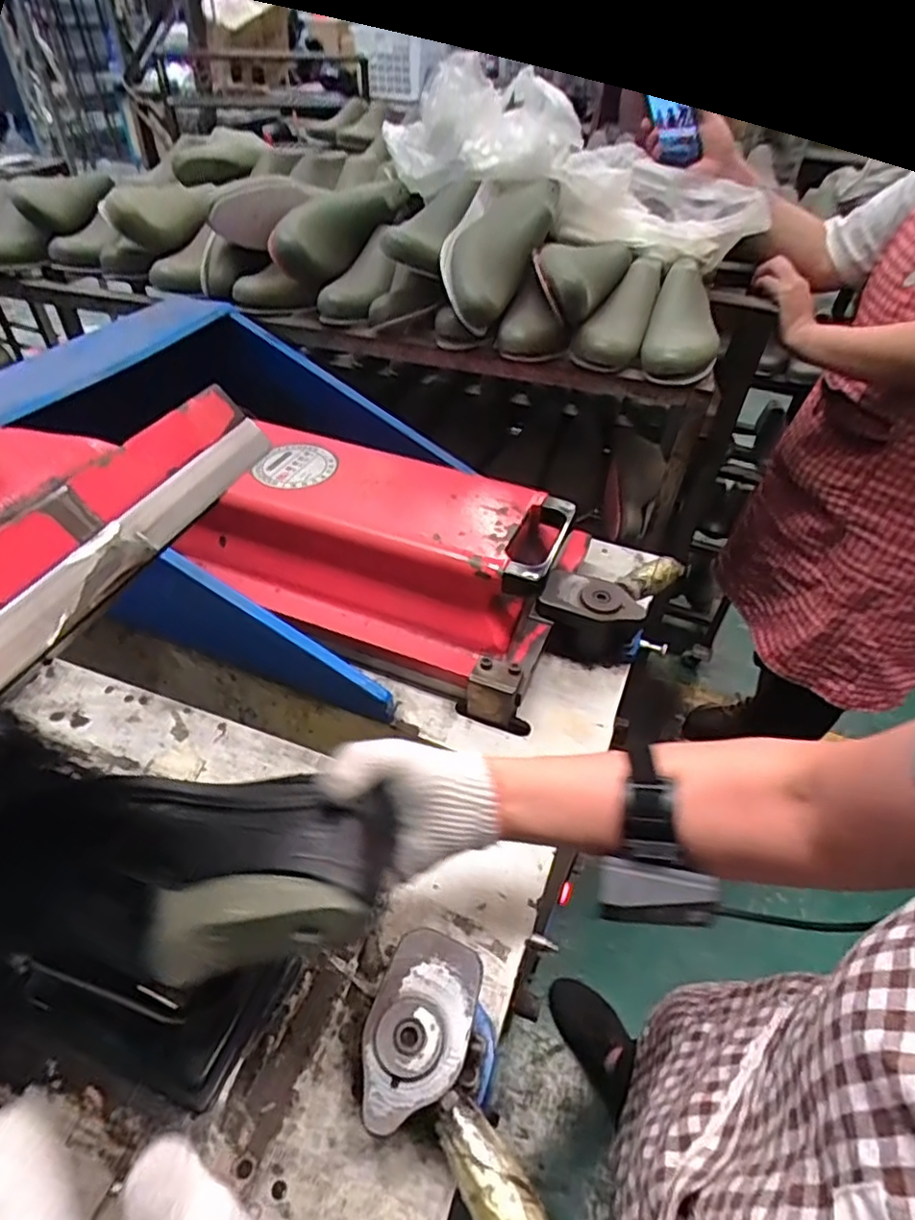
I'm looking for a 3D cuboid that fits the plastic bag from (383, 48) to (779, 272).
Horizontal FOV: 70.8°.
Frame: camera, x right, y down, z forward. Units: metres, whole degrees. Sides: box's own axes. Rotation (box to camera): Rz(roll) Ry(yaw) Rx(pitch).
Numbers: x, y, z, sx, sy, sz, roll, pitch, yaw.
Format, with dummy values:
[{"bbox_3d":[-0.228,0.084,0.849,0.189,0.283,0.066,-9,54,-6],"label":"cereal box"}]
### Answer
[{"bbox_3d":[0.151,-0.588,0.875,0.511,0.163,0.187,22,45,-1],"label":"plastic bag"}]

